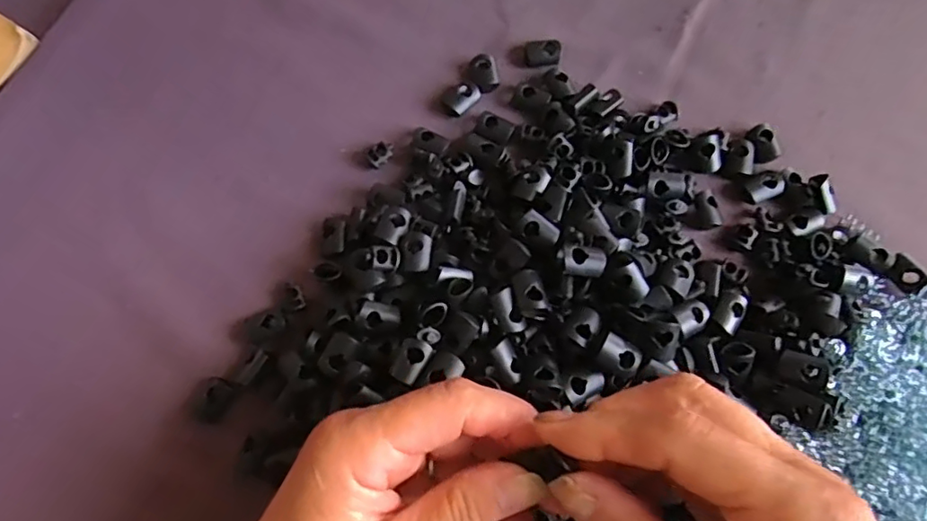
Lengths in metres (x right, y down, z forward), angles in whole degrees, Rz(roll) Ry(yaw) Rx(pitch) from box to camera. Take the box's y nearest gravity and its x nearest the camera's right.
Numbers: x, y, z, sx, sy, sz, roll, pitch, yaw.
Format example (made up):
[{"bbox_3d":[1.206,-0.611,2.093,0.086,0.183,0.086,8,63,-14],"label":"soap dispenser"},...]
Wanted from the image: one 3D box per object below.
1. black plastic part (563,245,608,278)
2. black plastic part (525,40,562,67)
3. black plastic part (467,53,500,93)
[{"bbox_3d":[0.054,0.001,0.254,0.019,0.010,0.014,5,74,2],"label":"black plastic part"},{"bbox_3d":[0.046,-0.120,0.326,0.020,0.007,0.013,-2,74,0],"label":"black plastic part"},{"bbox_3d":[0.011,-0.107,0.323,0.017,0.007,0.023,-8,74,-2],"label":"black plastic part"}]

